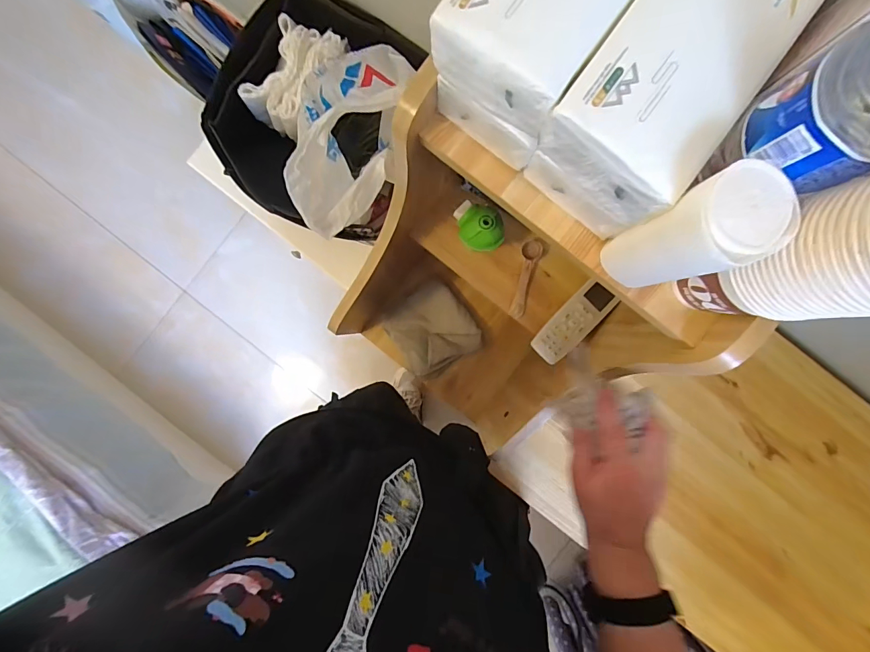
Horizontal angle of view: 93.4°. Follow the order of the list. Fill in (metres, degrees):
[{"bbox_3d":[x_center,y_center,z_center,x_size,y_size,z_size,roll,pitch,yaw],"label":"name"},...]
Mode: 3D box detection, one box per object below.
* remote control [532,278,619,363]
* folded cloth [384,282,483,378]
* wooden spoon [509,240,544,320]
[{"bbox_3d":[0.197,-0.005,0.575,0.054,0.018,0.135,45,91,1],"label":"remote control"},{"bbox_3d":[-0.005,0.010,0.828,0.156,0.046,0.163,-36,89,1],"label":"folded cloth"},{"bbox_3d":[0.129,-0.068,0.596,0.030,0.022,0.110,17,90,1],"label":"wooden spoon"}]

